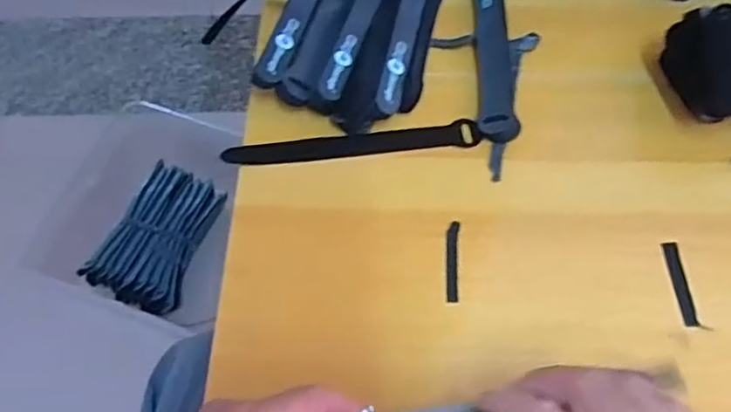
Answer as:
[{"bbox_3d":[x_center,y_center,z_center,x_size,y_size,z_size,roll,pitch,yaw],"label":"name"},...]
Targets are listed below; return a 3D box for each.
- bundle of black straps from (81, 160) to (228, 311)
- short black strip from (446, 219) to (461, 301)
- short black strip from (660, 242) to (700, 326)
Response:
[{"bbox_3d":[-0.301,0.041,0.938,0.134,0.025,0.212,18,62,10],"label":"bundle of black straps"},{"bbox_3d":[0.061,0.038,0.444,0.009,0.004,0.060,5,61,3],"label":"short black strip"},{"bbox_3d":[0.216,0.053,0.436,0.012,0.005,0.059,-4,61,-2],"label":"short black strip"}]

